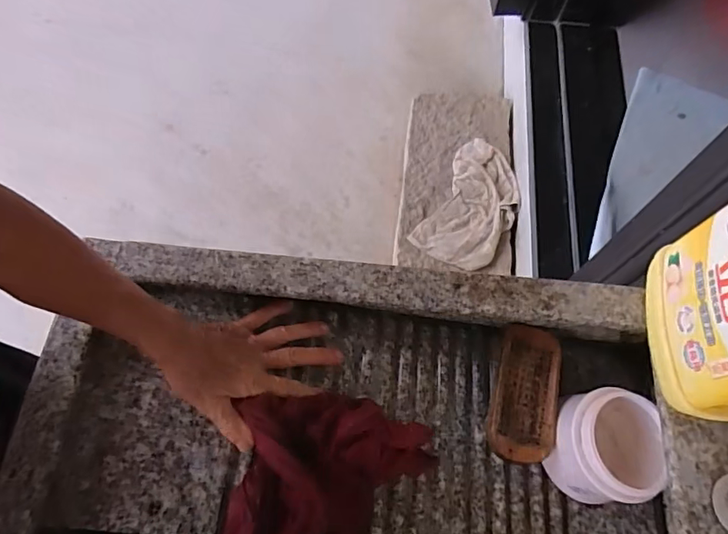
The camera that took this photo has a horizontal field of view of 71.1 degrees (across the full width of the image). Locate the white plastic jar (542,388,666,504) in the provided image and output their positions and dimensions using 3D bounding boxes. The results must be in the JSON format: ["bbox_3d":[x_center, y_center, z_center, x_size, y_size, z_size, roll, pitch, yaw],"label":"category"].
[{"bbox_3d":[0.221,0.163,0.469,0.097,0.070,0.091,0,66,-1],"label":"white plastic jar"}]

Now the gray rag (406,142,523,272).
[{"bbox_3d":[0.270,-0.158,1.239,0.190,0.040,0.344,27,68,10],"label":"gray rag"}]

